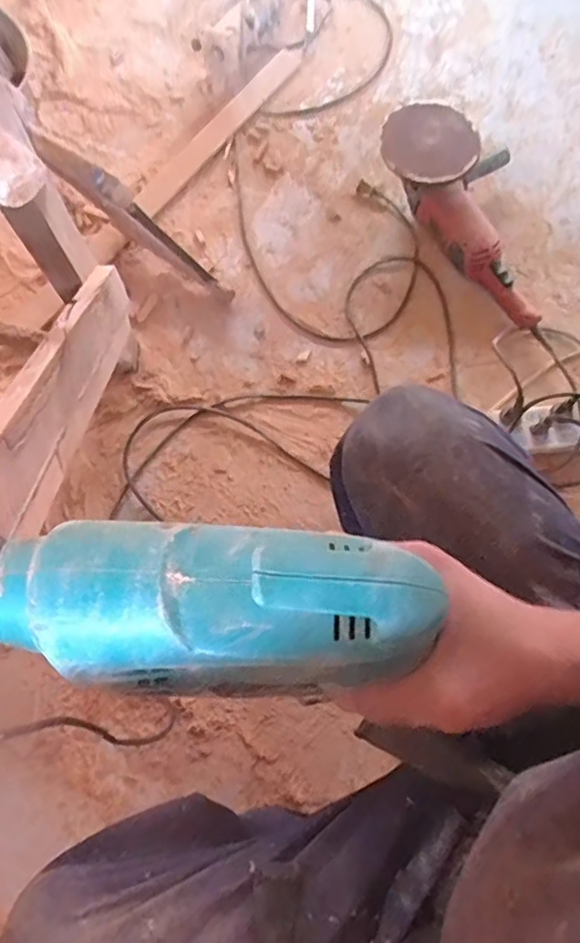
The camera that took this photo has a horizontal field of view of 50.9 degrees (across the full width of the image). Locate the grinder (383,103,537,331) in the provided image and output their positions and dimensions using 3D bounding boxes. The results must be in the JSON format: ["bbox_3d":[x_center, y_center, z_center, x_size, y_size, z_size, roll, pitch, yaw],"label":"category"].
[{"bbox_3d":[0.352,-0.482,1.075,0.203,0.142,0.416,-40,77,-10],"label":"grinder"}]

